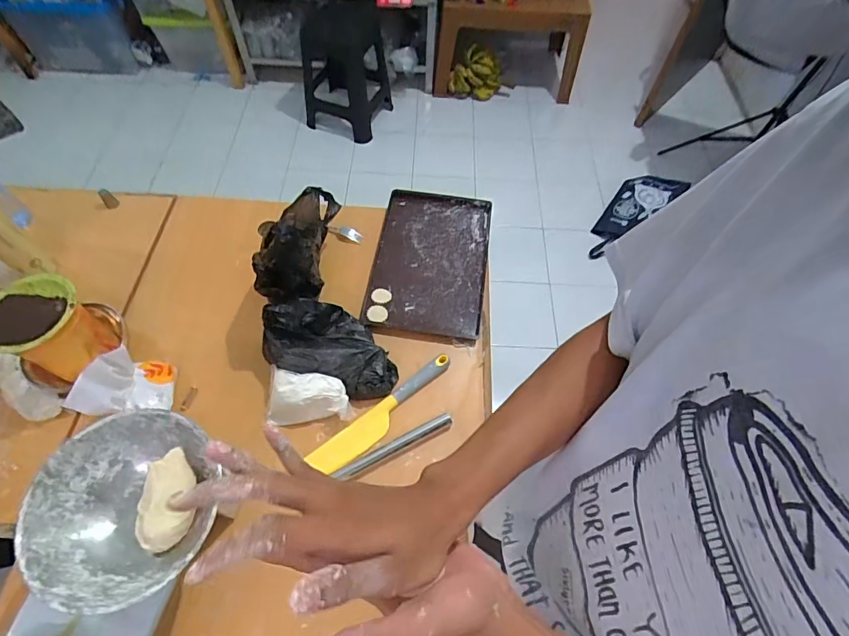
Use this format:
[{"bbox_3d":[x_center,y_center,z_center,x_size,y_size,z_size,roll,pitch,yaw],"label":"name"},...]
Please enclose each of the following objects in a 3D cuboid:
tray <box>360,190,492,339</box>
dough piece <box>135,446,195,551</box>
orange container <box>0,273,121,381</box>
[{"bbox_3d":[0.016,-0.134,0.993,0.240,0.027,0.373,8,60,2],"label":"tray"},{"bbox_3d":[-0.321,0.227,0.567,0.067,0.031,0.112,9,60,3],"label":"dough piece"},{"bbox_3d":[-0.621,0.025,0.771,0.114,0.168,0.129,38,65,18],"label":"orange container"}]

